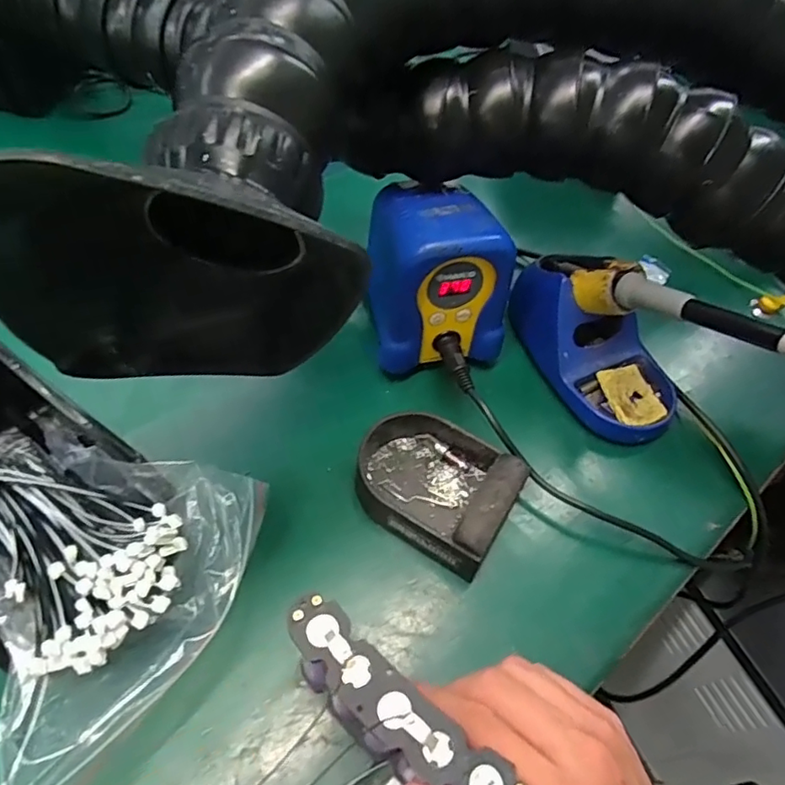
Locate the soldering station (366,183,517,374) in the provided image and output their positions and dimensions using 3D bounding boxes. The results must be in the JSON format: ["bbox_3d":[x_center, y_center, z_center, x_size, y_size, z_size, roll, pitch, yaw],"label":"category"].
[{"bbox_3d":[0.030,-0.087,0.408,0.094,0.112,0.101,-6,55,-8],"label":"soldering station"}]

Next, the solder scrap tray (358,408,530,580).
[{"bbox_3d":[0.025,0.055,0.358,0.099,0.037,0.077,30,58,16],"label":"solder scrap tray"}]

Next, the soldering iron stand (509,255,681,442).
[{"bbox_3d":[0.153,-0.044,0.415,0.079,0.089,0.152,-24,60,-20],"label":"soldering iron stand"}]

